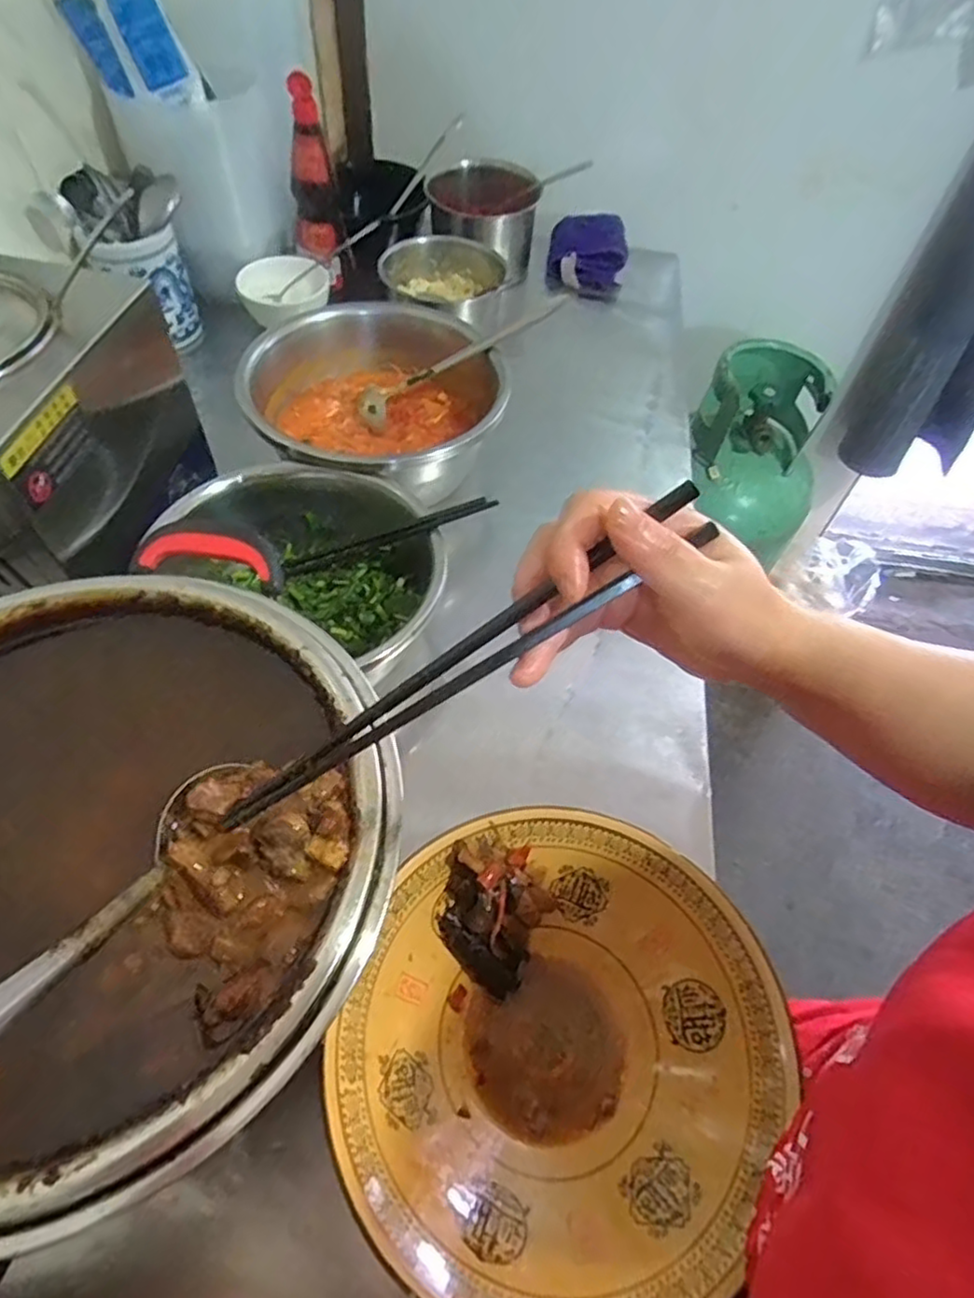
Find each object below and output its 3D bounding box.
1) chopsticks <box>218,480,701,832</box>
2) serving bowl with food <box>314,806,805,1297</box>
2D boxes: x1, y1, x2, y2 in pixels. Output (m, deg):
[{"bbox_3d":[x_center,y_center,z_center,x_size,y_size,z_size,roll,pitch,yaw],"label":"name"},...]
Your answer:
[{"bbox_3d":[-0.017,0.011,0.260,0.227,0.016,0.016,-35,61,10],"label":"chopsticks"},{"bbox_3d":[0.038,0.221,0.380,0.225,0.067,0.235,30,59,14],"label":"serving bowl with food"}]

